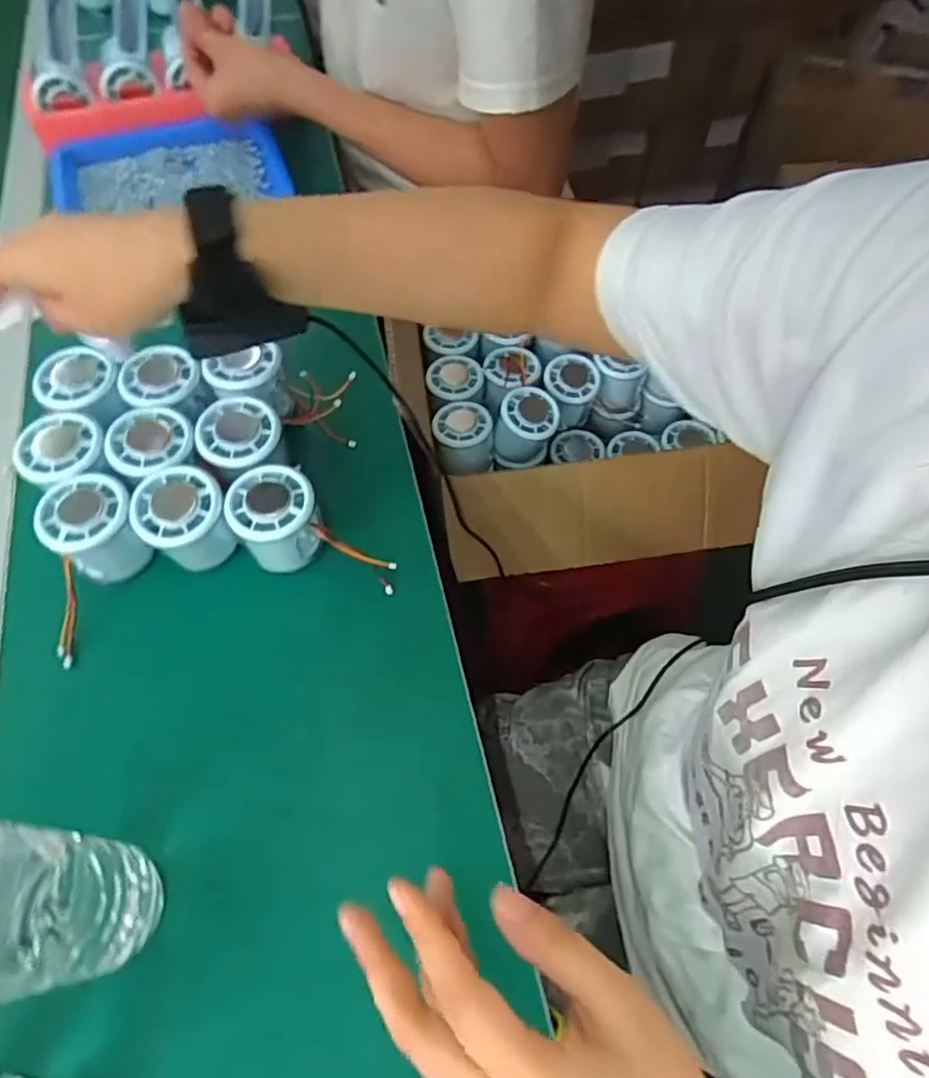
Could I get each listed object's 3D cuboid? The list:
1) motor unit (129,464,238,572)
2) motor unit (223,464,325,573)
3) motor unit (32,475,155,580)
[{"bbox_3d":[-0.190,-0.011,0.451,0.058,0.057,0.056,0,60,0],"label":"motor unit"},{"bbox_3d":[-0.129,-0.013,0.453,0.056,0.050,0.056,0,60,0],"label":"motor unit"},{"bbox_3d":[-0.250,-0.007,0.447,0.056,0.054,0.054,-41,68,-20],"label":"motor unit"}]

